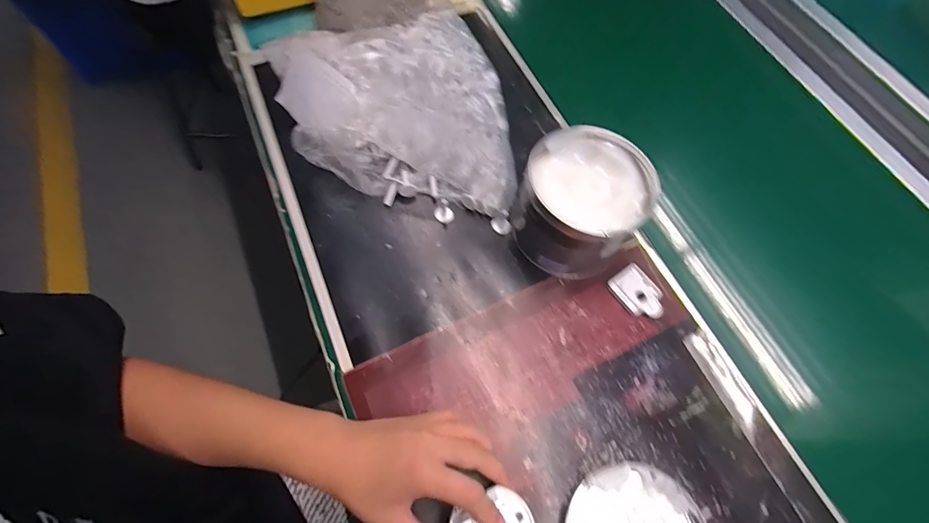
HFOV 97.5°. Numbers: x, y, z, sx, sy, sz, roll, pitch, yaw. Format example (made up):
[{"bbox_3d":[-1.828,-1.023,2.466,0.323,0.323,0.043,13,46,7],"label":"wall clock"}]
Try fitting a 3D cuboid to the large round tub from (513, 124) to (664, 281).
[{"bbox_3d":[0.124,-0.062,0.444,0.126,0.097,0.129,1,65,-2],"label":"large round tub"}]

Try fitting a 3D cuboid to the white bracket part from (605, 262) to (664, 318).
[{"bbox_3d":[0.195,0.036,0.455,0.045,0.009,0.061,-31,71,-16],"label":"white bracket part"}]

